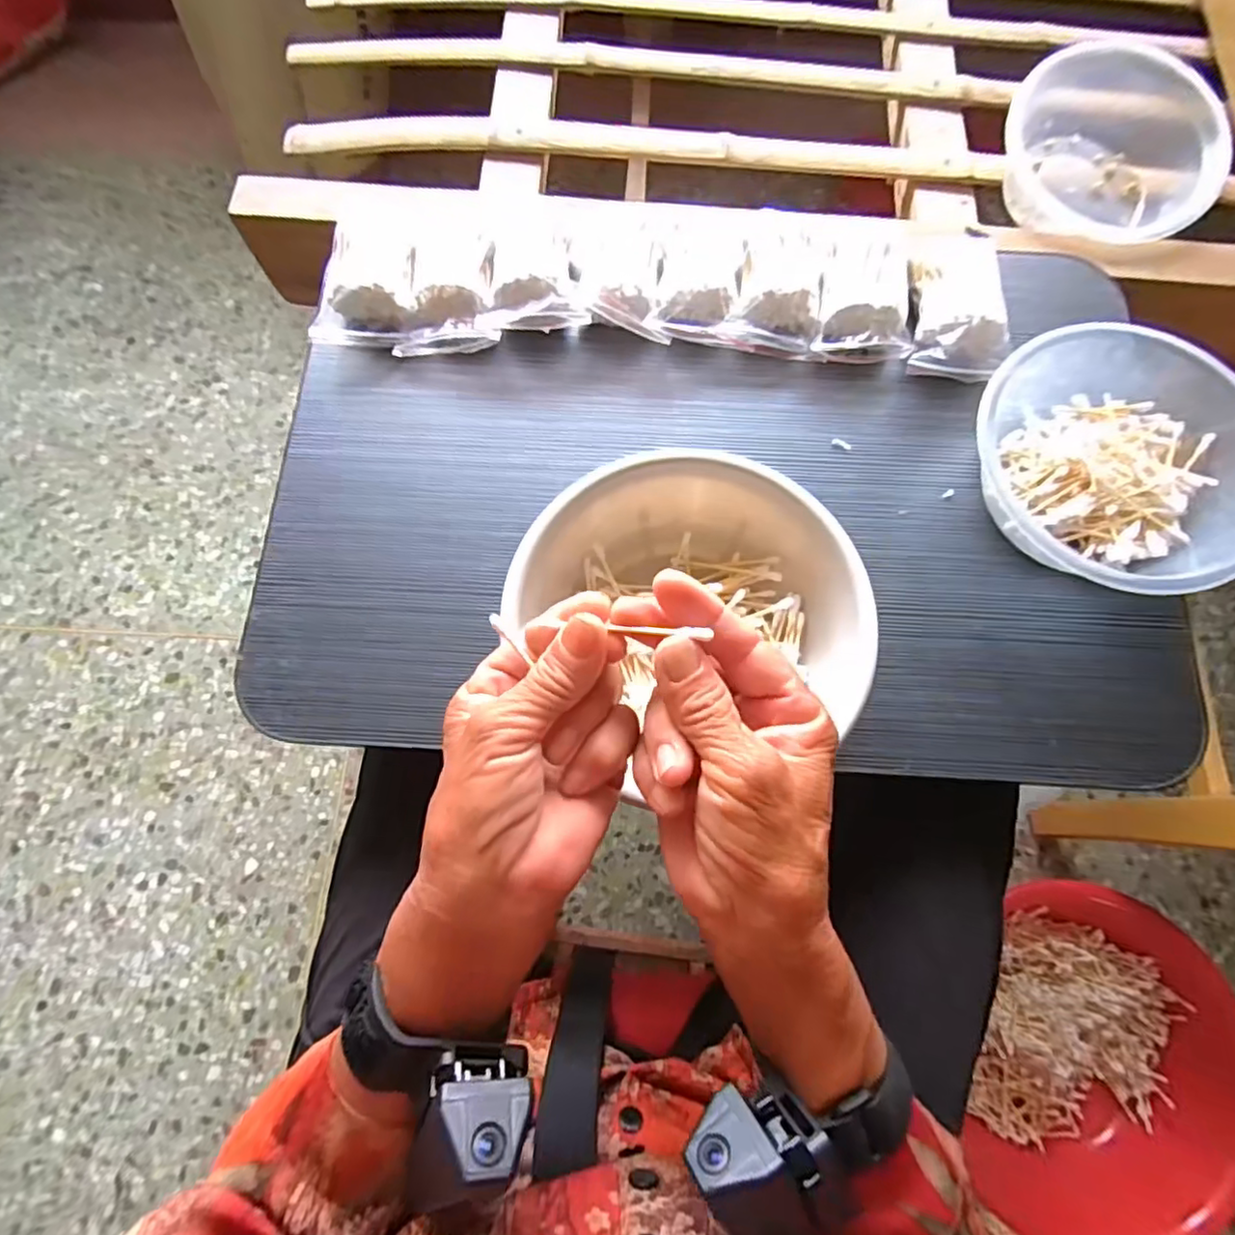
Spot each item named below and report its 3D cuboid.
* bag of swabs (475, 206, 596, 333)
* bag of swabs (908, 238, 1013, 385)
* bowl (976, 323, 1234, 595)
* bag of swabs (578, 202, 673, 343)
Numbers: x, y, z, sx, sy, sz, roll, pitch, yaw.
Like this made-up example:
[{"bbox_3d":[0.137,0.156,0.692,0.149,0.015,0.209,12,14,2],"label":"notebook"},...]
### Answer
[{"bbox_3d":[-0.057,-0.246,0.433,0.070,0.020,0.103,-1,75,0],"label":"bag of swabs"},{"bbox_3d":[0.234,-0.219,0.429,0.059,0.021,0.123,8,75,2],"label":"bag of swabs"},{"bbox_3d":[0.308,-0.101,0.388,0.173,0.054,0.160,42,79,11],"label":"bowl"},{"bbox_3d":[0.004,-0.245,0.436,0.057,0.021,0.106,1,75,0],"label":"bag of swabs"}]

